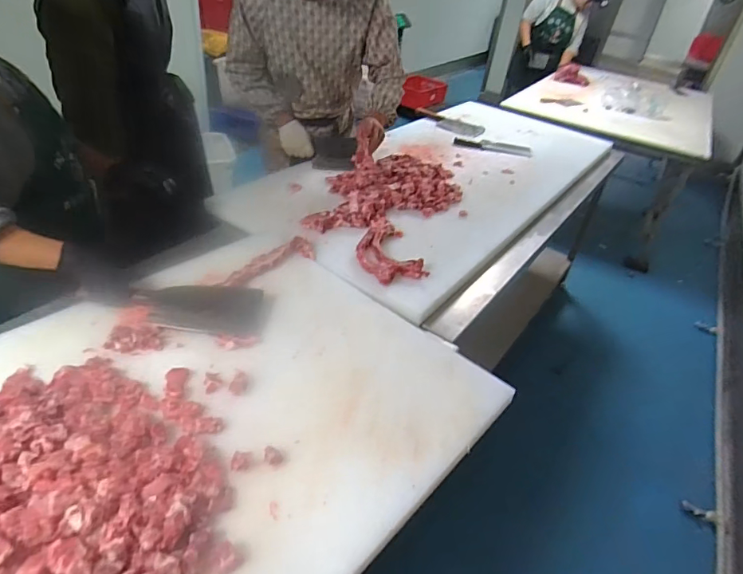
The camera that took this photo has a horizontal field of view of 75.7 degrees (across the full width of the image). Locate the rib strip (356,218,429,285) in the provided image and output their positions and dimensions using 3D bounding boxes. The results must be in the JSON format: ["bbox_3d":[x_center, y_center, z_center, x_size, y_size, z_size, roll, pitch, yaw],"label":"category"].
[{"bbox_3d":[0.034,-0.114,1.327,0.164,0.050,0.281,-4,39,-16],"label":"rib strip"}]

